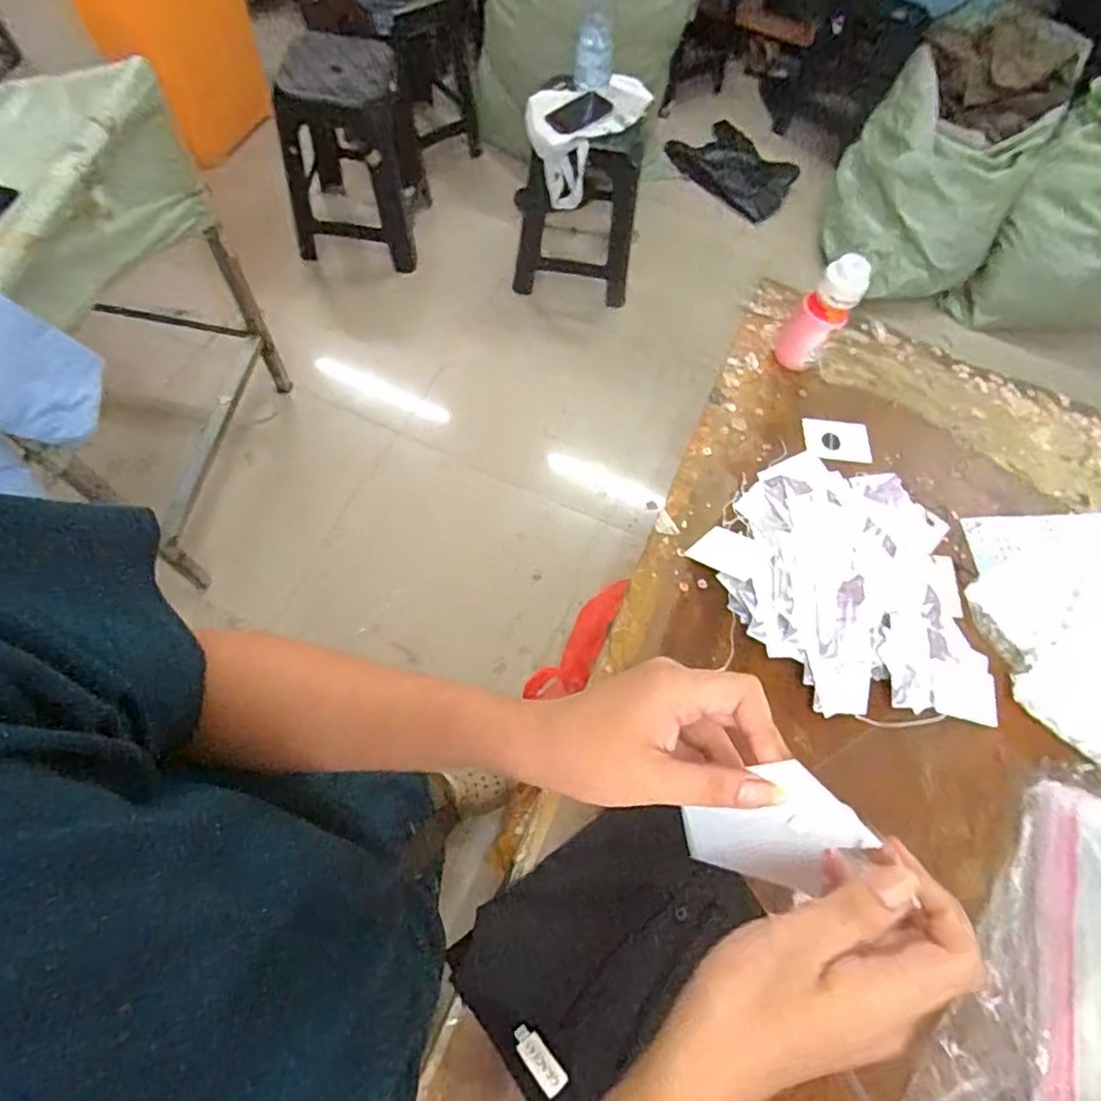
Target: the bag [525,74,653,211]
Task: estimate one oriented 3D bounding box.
[{"bbox_3d":[0.086,-0.989,1.545,0.287,0.260,0.135,-4,67,-7],"label":"bag"}]

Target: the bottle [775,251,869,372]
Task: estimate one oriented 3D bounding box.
[{"bbox_3d":[0.355,-0.307,0.826,0.064,0.158,0.052,33,68,10],"label":"bottle"}]

